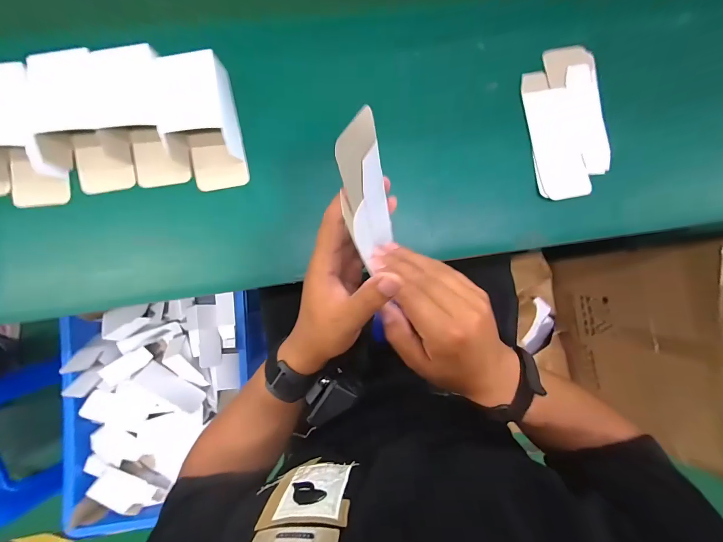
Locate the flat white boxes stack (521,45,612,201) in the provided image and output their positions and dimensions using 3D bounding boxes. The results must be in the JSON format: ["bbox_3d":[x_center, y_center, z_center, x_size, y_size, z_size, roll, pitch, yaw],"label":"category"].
[{"bbox_3d":[0.276,-0.199,0.419,0.102,0.012,0.201,-7,85,-3],"label":"flat white boxes stack"}]

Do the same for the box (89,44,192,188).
[{"bbox_3d":[-0.257,-0.175,0.365,0.081,0.051,0.140,-11,86,-3],"label":"box"}]

